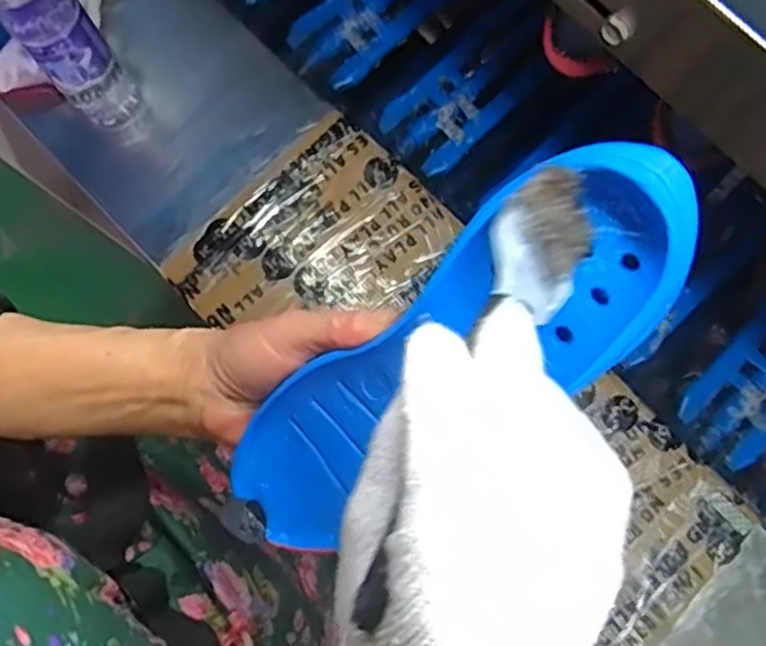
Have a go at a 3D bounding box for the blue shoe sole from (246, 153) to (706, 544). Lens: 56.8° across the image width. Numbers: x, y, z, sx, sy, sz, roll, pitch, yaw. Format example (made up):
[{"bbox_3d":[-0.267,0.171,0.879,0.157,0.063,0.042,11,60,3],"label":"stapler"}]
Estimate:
[{"bbox_3d":[0.019,0.020,0.286,0.229,0.038,0.070,-38,79,29],"label":"blue shoe sole"}]

